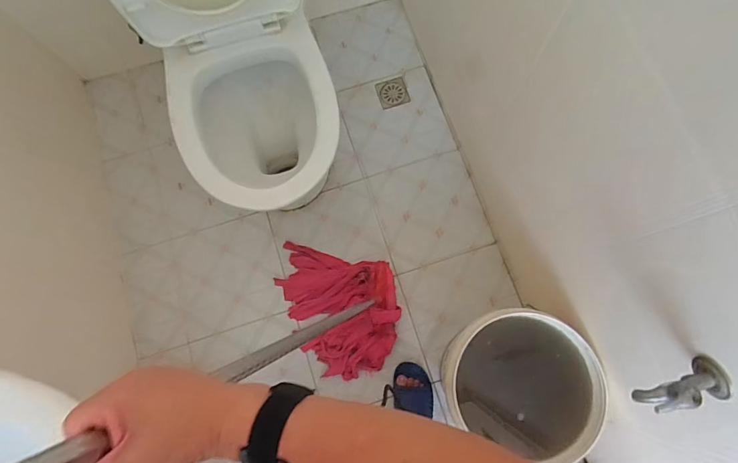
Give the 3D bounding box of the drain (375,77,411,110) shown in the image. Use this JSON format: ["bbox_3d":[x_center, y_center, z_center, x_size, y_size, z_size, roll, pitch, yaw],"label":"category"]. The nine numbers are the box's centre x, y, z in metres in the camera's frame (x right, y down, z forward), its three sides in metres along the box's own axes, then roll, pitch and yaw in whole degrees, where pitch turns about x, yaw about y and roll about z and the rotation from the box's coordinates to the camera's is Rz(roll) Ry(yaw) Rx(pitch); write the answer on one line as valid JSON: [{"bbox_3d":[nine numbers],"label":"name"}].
[{"bbox_3d":[0.074,-0.432,1.325,0.090,0.004,0.094,-16,78,-2],"label":"drain"}]

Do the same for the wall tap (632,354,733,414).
[{"bbox_3d":[0.395,0.191,0.536,0.099,0.069,0.053,-9,78,-1],"label":"wall tap"}]

